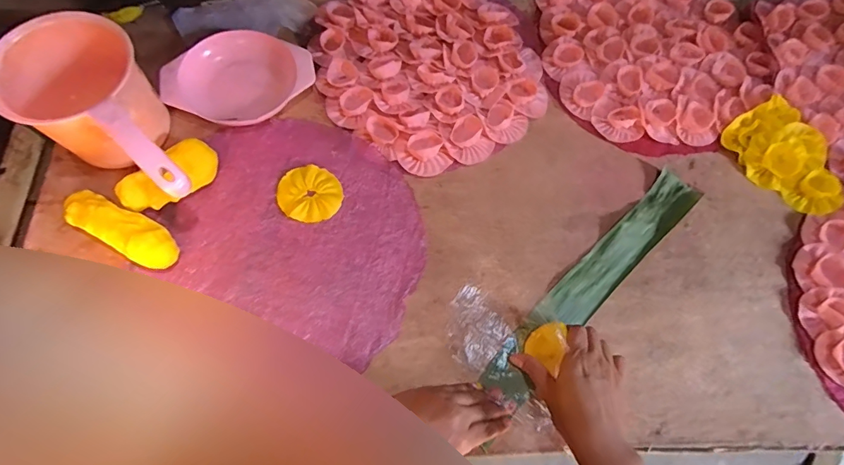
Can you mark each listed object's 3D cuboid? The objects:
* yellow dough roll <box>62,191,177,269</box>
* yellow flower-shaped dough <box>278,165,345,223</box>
[{"bbox_3d":[-0.343,-0.004,0.500,0.140,0.048,0.048,28,73,7],"label":"yellow dough roll"},{"bbox_3d":[-0.140,-0.049,0.547,0.074,0.006,0.075,-28,75,-10],"label":"yellow flower-shaped dough"}]

